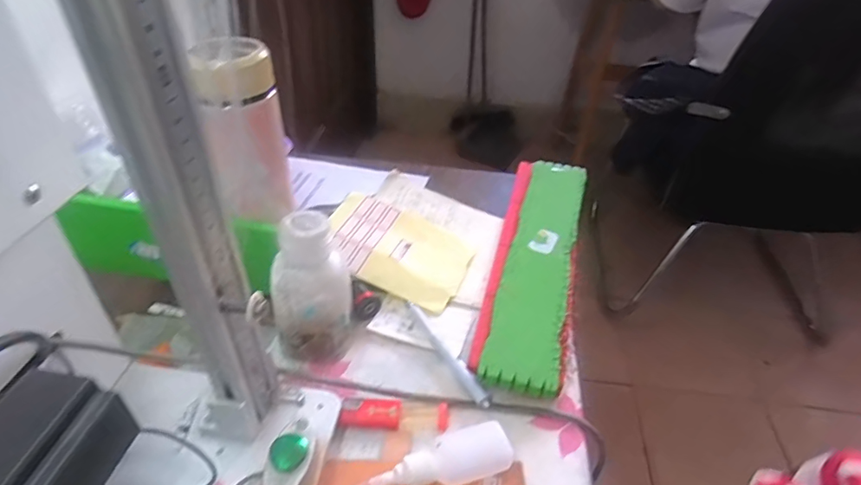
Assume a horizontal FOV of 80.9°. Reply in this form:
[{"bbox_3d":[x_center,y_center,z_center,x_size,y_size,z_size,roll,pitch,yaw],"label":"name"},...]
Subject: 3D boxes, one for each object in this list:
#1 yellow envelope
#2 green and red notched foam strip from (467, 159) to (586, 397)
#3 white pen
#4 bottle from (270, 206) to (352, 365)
[{"bbox_3d":[-0.035,0.004,0.532,0.151,0.008,0.108,27,52,8],"label":"yellow envelope"},{"bbox_3d":[0.111,0.012,0.531,0.080,0.021,0.349,8,42,14],"label":"green and red notched foam strip"},{"bbox_3d":[0.013,0.094,0.441,0.015,0.010,0.127,-18,43,-24],"label":"white pen"},{"bbox_3d":[-0.098,0.034,0.423,0.059,0.118,0.061,0,39,-4],"label":"bottle"}]

